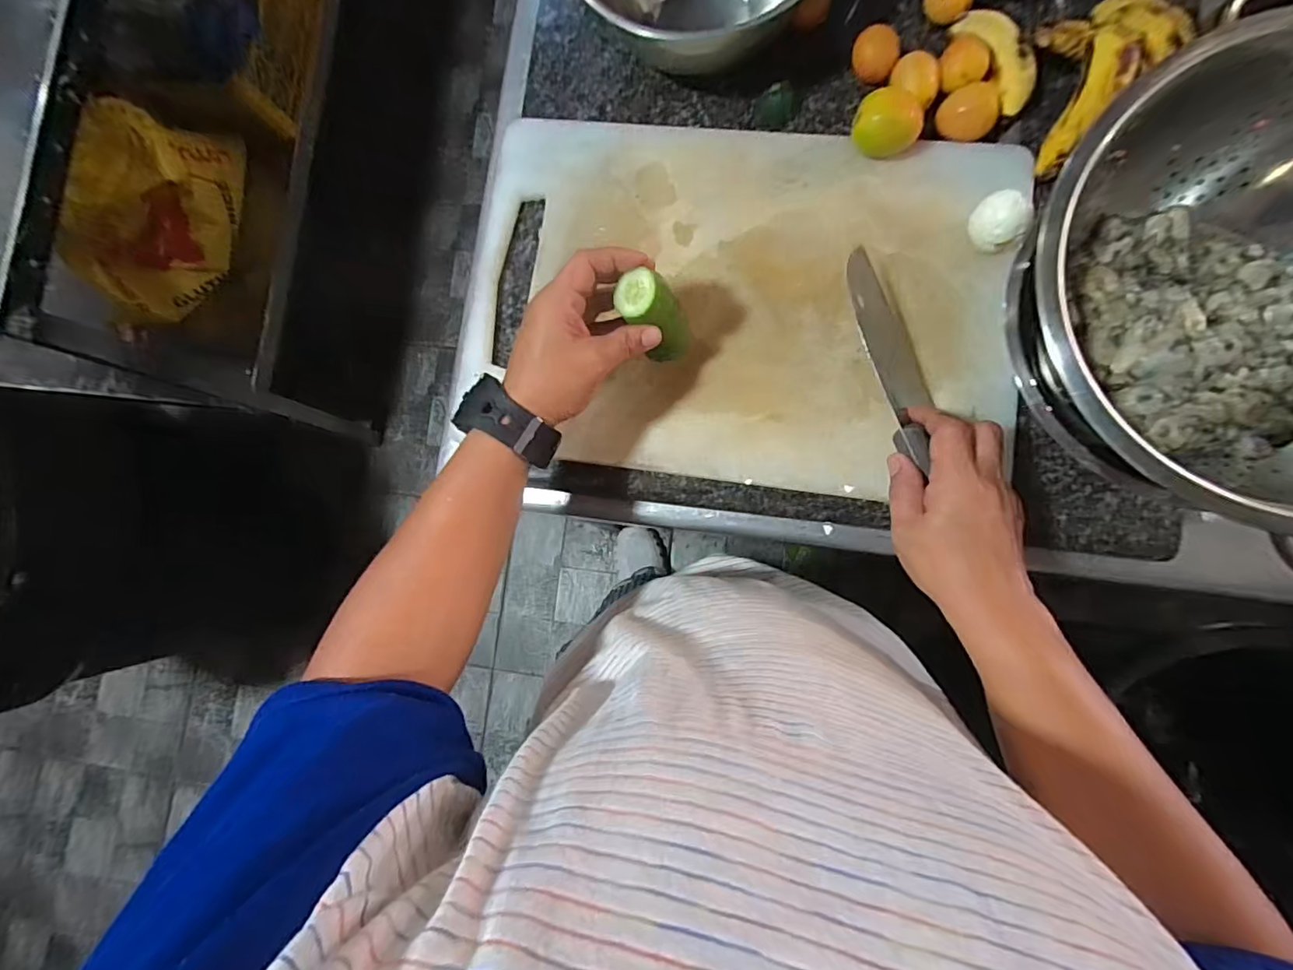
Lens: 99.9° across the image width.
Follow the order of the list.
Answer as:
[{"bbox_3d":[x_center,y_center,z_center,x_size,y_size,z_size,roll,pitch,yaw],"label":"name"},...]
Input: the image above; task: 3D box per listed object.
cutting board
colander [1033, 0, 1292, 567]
[{"bbox_3d":[0.065,-0.159,0.450,0.434,0.018,0.306,8,85,7],"label":"cutting board"},{"bbox_3d":[0.366,-0.106,0.337,0.271,0.143,0.265,-1,84,6],"label":"colander"}]

